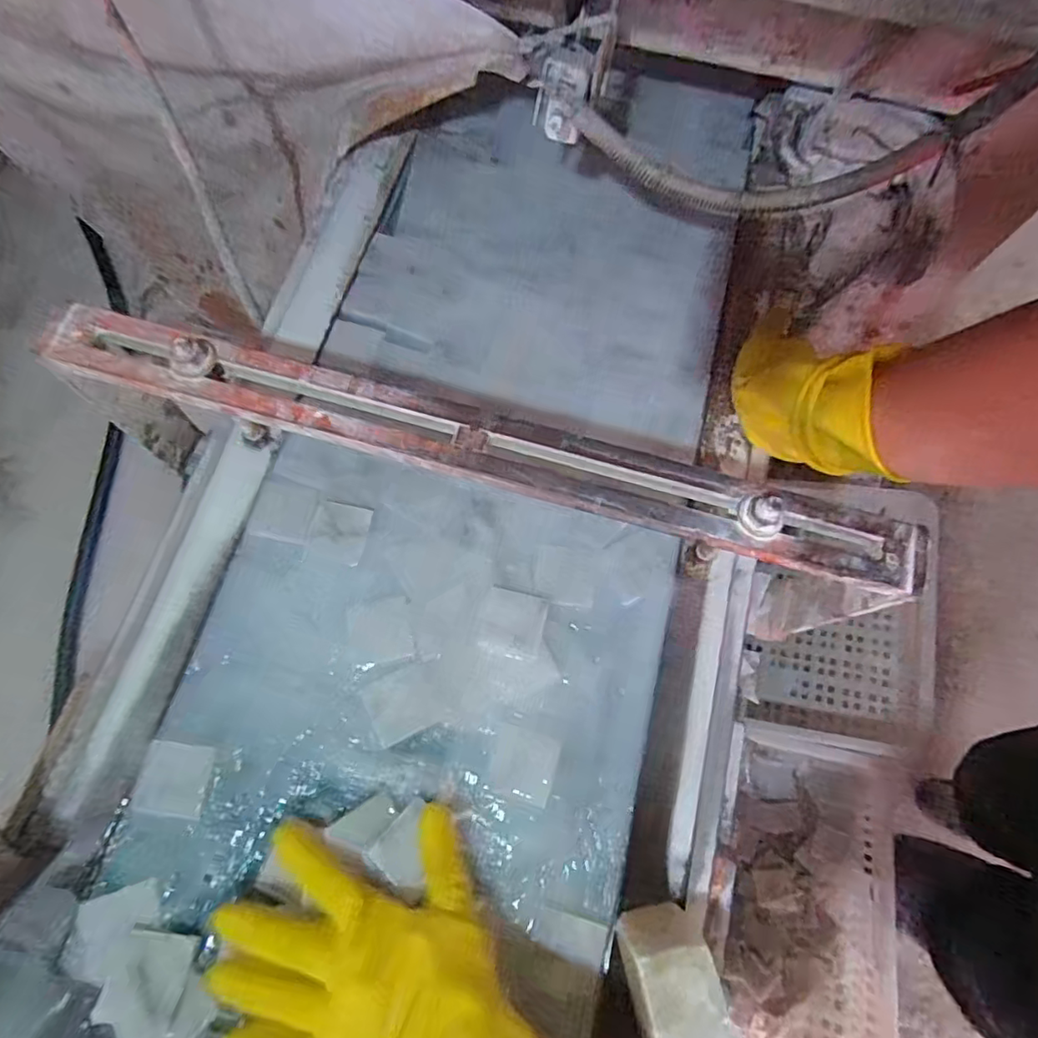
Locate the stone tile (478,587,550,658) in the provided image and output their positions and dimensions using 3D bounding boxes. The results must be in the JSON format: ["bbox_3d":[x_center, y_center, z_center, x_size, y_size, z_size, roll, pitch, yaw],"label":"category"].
[{"bbox_3d":[-0.004,0.085,0.467,0.050,0.004,0.048,15,74,2],"label":"stone tile"}]

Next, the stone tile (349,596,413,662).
[{"bbox_3d":[-0.114,0.091,0.465,0.050,0.007,0.048,-9,74,-5],"label":"stone tile"}]

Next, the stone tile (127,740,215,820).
[{"bbox_3d":[-0.259,0.194,0.425,0.049,0.007,0.047,11,73,1],"label":"stone tile"}]

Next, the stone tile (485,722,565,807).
[{"bbox_3d":[0.004,0.192,0.444,0.050,0.004,0.050,16,74,3],"label":"stone tile"}]

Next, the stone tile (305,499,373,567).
[{"bbox_3d":[-0.154,0.010,0.483,0.047,0.004,0.051,12,73,2],"label":"stone tile"}]

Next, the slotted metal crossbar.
[{"bbox_3d":[-0.029,-0.049,0.379,0.581,0.018,0.059,16,71,3],"label":"slotted metal crossbar"}]

